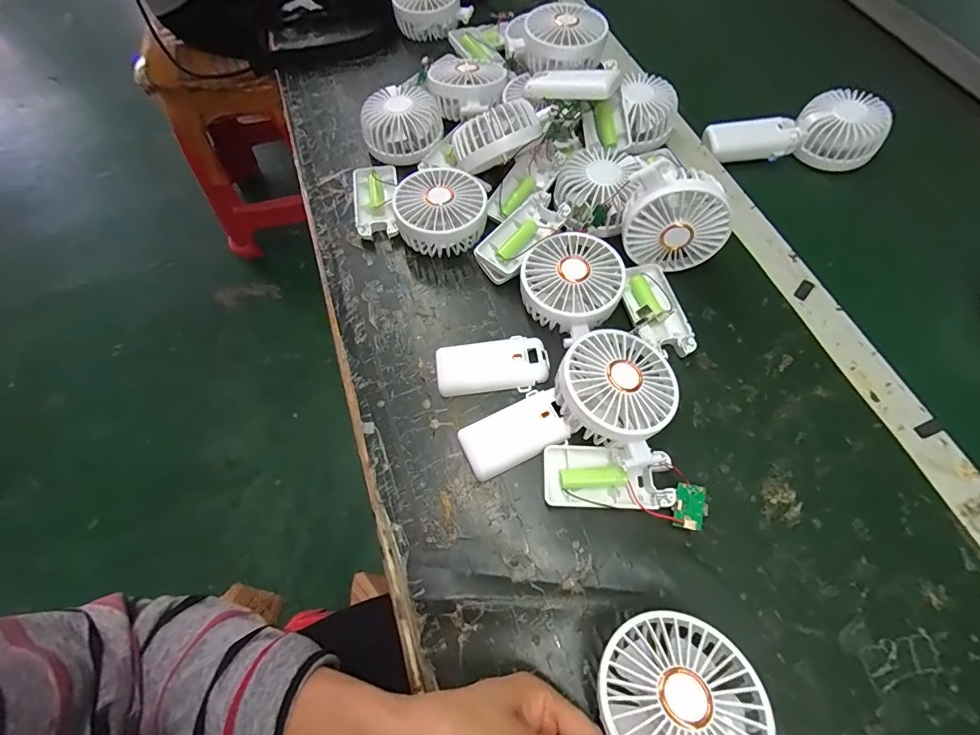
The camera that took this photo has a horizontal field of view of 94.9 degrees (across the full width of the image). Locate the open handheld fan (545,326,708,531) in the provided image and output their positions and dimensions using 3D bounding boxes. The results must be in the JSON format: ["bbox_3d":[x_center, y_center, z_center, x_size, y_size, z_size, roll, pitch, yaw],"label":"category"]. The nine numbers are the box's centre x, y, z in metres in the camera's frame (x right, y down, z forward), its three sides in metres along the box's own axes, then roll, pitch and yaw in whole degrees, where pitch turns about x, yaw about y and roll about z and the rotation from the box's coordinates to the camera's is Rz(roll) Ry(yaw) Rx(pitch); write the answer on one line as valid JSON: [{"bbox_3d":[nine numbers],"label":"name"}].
[{"bbox_3d":[0.103,0.040,0.336,0.114,0.054,0.134,7,64,4],"label":"open handheld fan"}]

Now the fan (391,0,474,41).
[{"bbox_3d":[-0.081,-0.471,0.594,0.090,0.040,0.083,40,72,19],"label":"fan"}]

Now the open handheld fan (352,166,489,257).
[{"bbox_3d":[-0.080,-0.161,0.435,0.153,0.048,0.080,30,68,15],"label":"open handheld fan"}]

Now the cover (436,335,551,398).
[{"bbox_3d":[0.002,-0.002,0.382,0.093,0.019,0.046,-4,64,0],"label":"cover"}]

